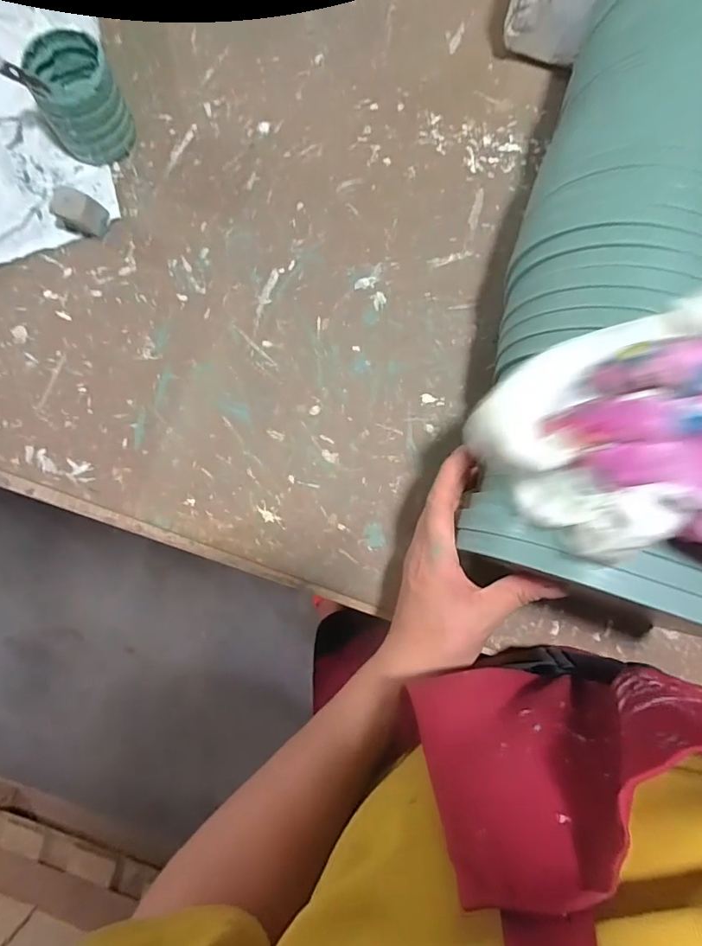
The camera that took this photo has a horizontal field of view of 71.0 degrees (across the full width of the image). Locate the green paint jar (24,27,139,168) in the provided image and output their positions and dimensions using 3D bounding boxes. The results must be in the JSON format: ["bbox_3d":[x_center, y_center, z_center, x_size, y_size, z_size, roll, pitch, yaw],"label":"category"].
[{"bbox_3d":[-0.219,-0.302,0.404,0.064,0.071,0.070,0,83,2],"label":"green paint jar"}]

